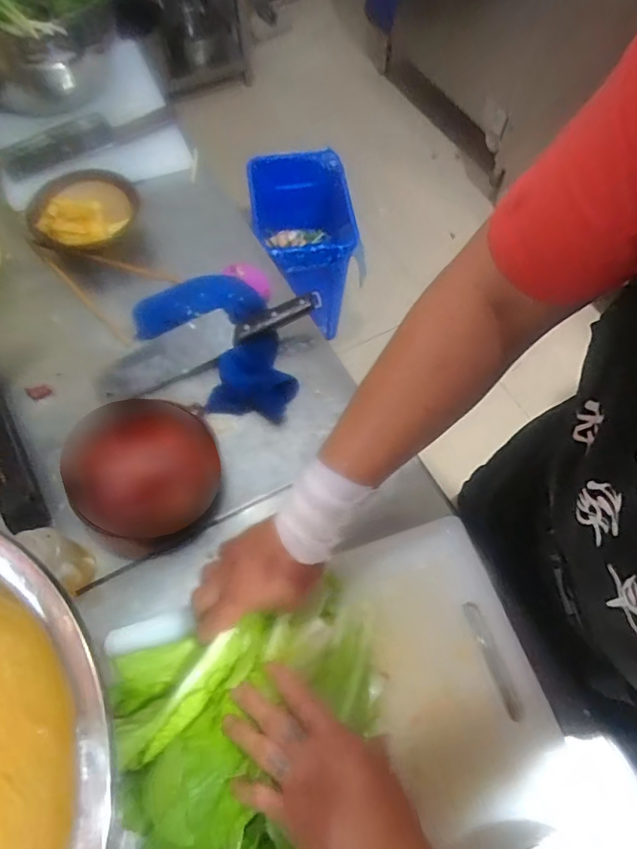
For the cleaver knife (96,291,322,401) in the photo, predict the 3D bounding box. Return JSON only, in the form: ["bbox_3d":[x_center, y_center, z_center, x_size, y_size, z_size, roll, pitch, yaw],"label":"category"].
[{"bbox_3d":[-0.152,-0.116,0.706,0.313,0.027,0.066,-26,75,-1],"label":"cleaver knife"}]

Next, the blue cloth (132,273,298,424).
[{"bbox_3d":[-0.138,-0.107,0.699,0.167,0.031,0.240,-22,64,-12],"label":"blue cloth"}]

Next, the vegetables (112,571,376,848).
[{"bbox_3d":[-0.042,0.297,0.454,0.249,0.076,0.263,-21,64,-11],"label":"vegetables"}]

